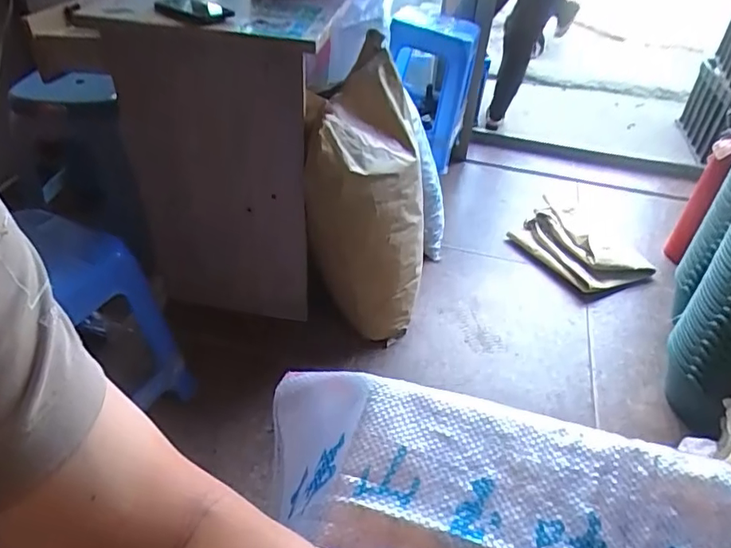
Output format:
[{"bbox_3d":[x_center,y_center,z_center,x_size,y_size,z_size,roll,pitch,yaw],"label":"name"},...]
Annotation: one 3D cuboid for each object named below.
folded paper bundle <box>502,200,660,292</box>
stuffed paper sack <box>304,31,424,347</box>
[{"bbox_3d":[0.692,-0.101,1.761,0.329,0.104,0.390,-11,42,-16],"label":"folded paper bundle"},{"bbox_3d":[0.006,-0.125,1.259,0.261,0.613,0.293,7,41,4],"label":"stuffed paper sack"}]

